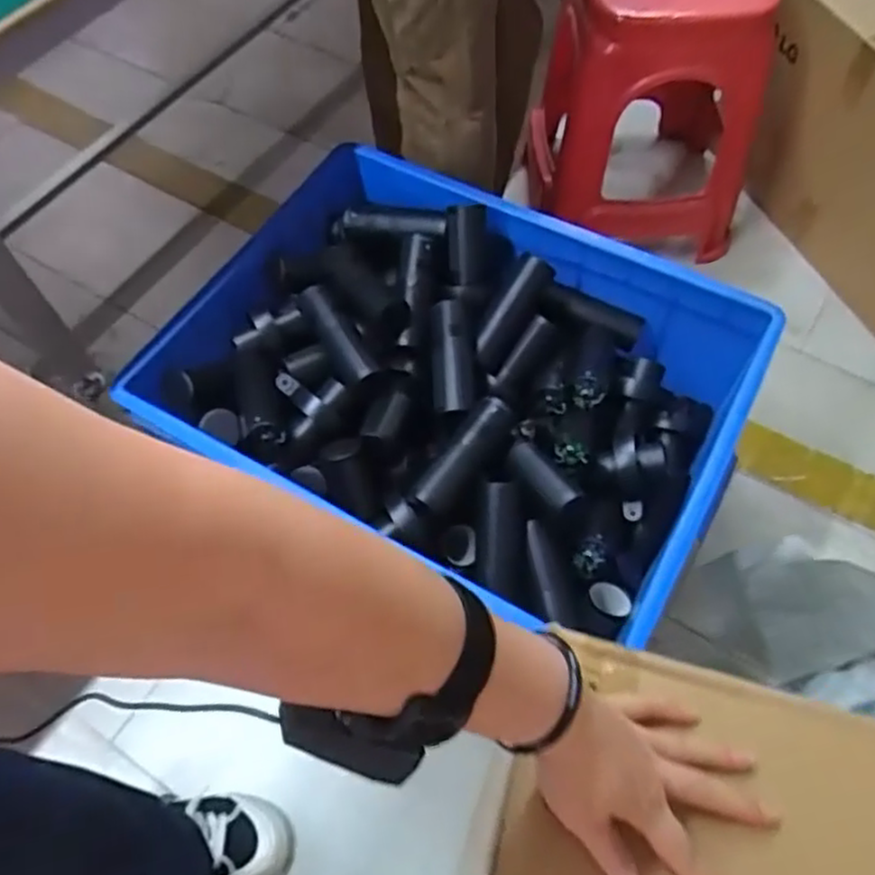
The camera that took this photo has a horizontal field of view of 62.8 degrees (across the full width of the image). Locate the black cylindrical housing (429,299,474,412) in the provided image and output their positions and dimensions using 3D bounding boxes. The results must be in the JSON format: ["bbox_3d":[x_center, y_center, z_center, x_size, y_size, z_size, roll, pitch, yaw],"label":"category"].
[{"bbox_3d":[0.019,-0.106,0.937,0.058,0.051,0.163,-3,77,0],"label":"black cylindrical housing"}]

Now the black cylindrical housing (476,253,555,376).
[{"bbox_3d":[0.104,-0.170,1.004,0.047,0.039,0.169,32,99,18],"label":"black cylindrical housing"}]

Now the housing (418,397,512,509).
[{"bbox_3d":[0.033,0.025,0.867,0.047,0.055,0.162,33,66,19],"label":"housing"}]

